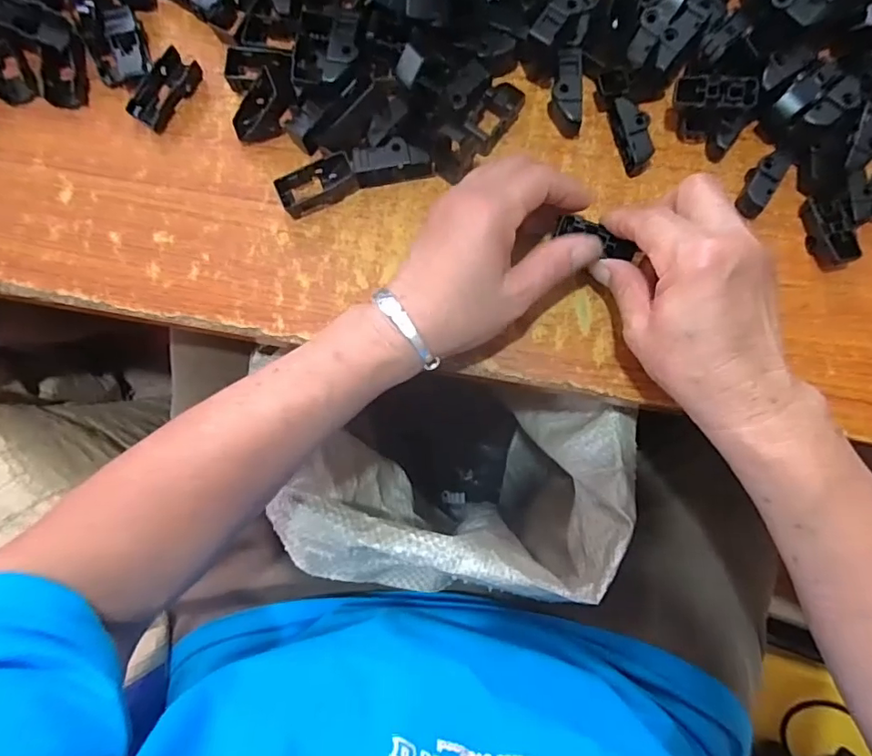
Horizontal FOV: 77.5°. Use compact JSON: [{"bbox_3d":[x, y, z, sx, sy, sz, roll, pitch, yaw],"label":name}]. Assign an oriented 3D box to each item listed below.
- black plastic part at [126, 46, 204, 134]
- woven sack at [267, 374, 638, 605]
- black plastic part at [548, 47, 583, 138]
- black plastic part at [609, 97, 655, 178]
[{"bbox_3d":[-0.183,-0.194,0.368,0.028,0.007,0.053,34,85,5],"label":"black plastic part"},{"bbox_3d":[0.022,0.089,0.586,0.242,0.495,0.153,12,84,3],"label":"woven sack"},{"bbox_3d":[0.084,-0.185,0.351,0.019,0.016,0.052,-1,101,3],"label":"black plastic part"},{"bbox_3d":[0.126,-0.155,0.349,0.021,0.018,0.045,-18,83,-1],"label":"black plastic part"}]

